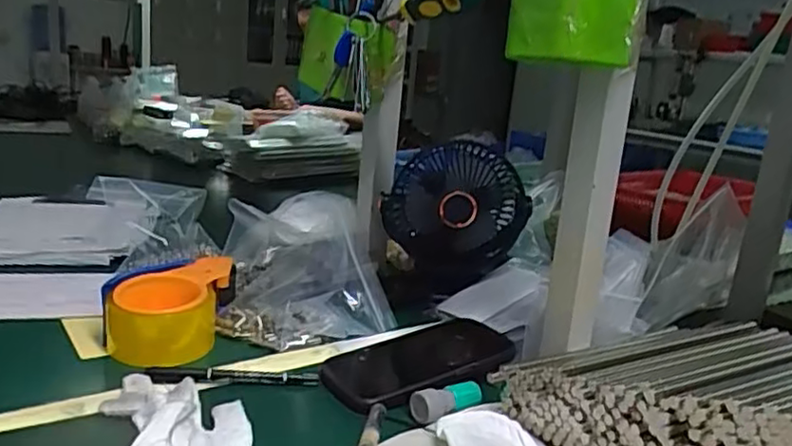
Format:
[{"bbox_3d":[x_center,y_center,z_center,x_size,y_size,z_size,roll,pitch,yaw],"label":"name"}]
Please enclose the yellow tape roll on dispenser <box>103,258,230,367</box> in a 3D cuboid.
[{"bbox_3d":[-0.218,0.086,0.626,0.093,0.079,0.102,5,15,1],"label":"yellow tape roll on dispenser"}]

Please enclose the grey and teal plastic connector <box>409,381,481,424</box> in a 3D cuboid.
[{"bbox_3d":[0.042,0.142,0.528,0.060,0.021,0.025,-7,19,-37],"label":"grey and teal plastic connector"}]

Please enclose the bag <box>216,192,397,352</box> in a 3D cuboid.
[{"bbox_3d":[-0.096,0.041,0.710,0.171,0.093,0.209,2,15,-11],"label":"bag"}]

